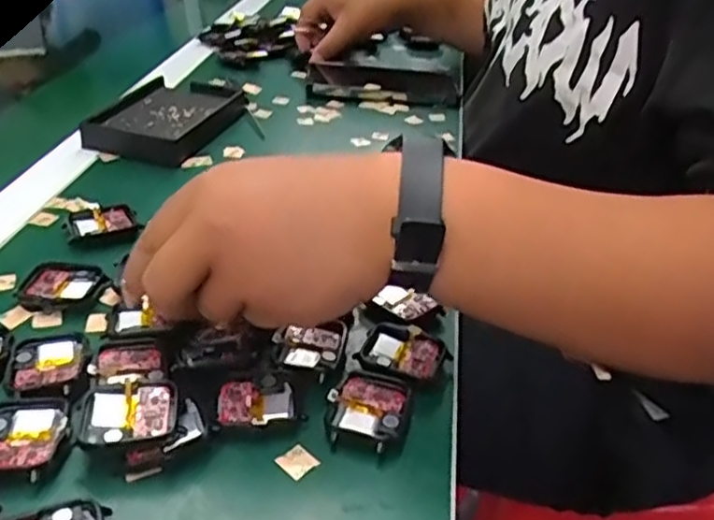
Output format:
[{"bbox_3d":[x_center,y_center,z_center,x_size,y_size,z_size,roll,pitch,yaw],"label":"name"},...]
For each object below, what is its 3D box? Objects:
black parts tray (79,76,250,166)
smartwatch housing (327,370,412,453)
[{"bbox_3d":[-0.174,-0.134,0.639,0.110,0.018,0.153,10,33,10],"label":"black parts tray"},{"bbox_3d":[0.005,0.073,0.345,0.035,0.011,0.046,11,34,12],"label":"smartwatch housing"}]

